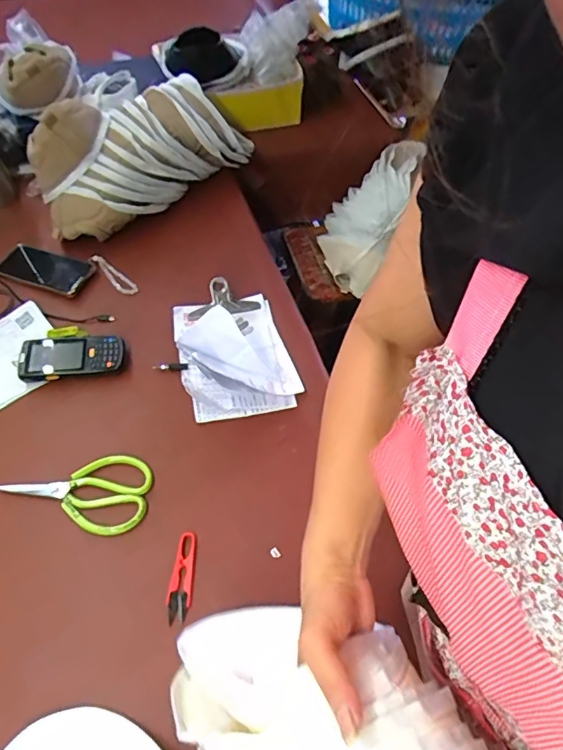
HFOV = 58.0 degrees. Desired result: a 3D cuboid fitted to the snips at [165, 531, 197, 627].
[{"bbox_3d":[-0.120,0.241,0.608,0.029,0.010,0.101,1,54,-2],"label":"snips"}]

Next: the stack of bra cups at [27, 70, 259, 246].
[{"bbox_3d":[-0.239,-0.405,0.922,0.412,0.181,0.148,-31,62,-23],"label":"stack of bra cups"}]

